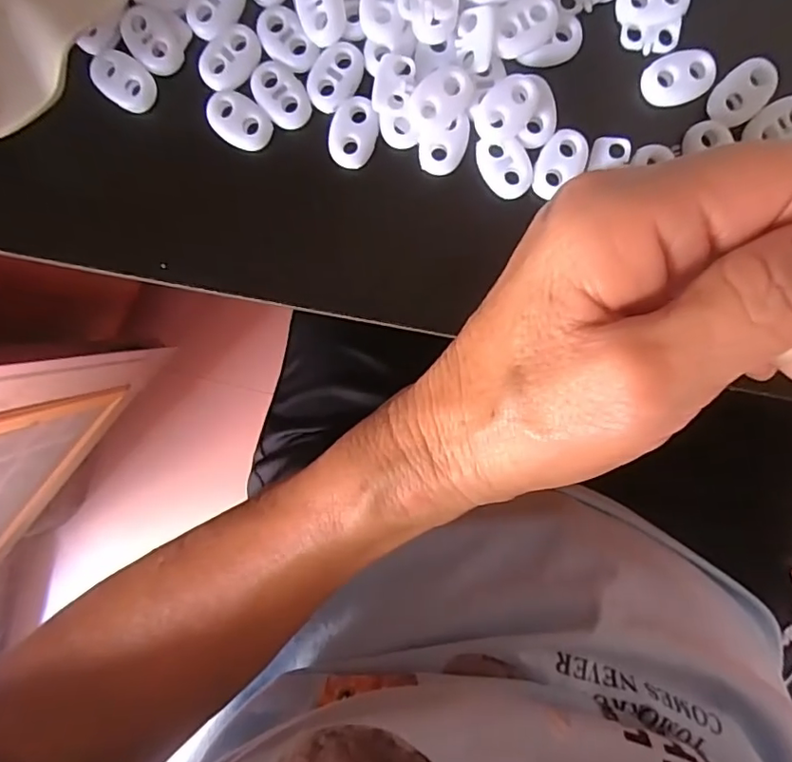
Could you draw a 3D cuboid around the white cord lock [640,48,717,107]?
[{"bbox_3d":[0.091,-0.098,0.179,0.022,0.004,0.015,-17,95,4],"label":"white cord lock"}]

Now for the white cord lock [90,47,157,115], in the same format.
[{"bbox_3d":[-0.092,-0.102,0.186,0.022,0.005,0.015,38,96,-2],"label":"white cord lock"}]

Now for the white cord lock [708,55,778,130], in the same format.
[{"bbox_3d":[0.112,-0.093,0.179,0.023,0.004,0.016,-42,93,6],"label":"white cord lock"}]

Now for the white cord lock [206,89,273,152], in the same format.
[{"bbox_3d":[-0.053,-0.087,0.183,0.022,0.004,0.015,35,97,-1],"label":"white cord lock"}]

